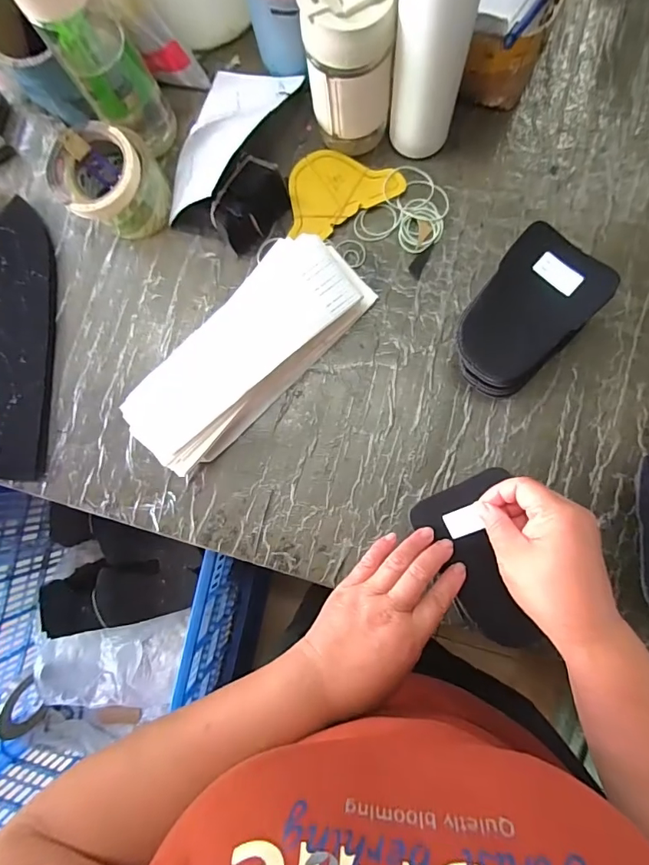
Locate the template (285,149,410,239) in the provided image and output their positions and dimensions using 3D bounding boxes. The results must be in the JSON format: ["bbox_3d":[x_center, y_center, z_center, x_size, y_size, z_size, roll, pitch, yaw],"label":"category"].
[{"bbox_3d":[0.011,-0.277,0.505,0.132,0.010,0.094,-31,84,3],"label":"template"}]

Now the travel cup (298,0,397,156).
[{"bbox_3d":[0.025,-0.352,0.434,0.078,0.149,0.071,0,87,6],"label":"travel cup"}]

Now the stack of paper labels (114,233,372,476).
[{"bbox_3d":[-0.084,-0.086,0.484,0.108,0.039,0.284,45,92,7],"label":"stack of paper labels"}]

